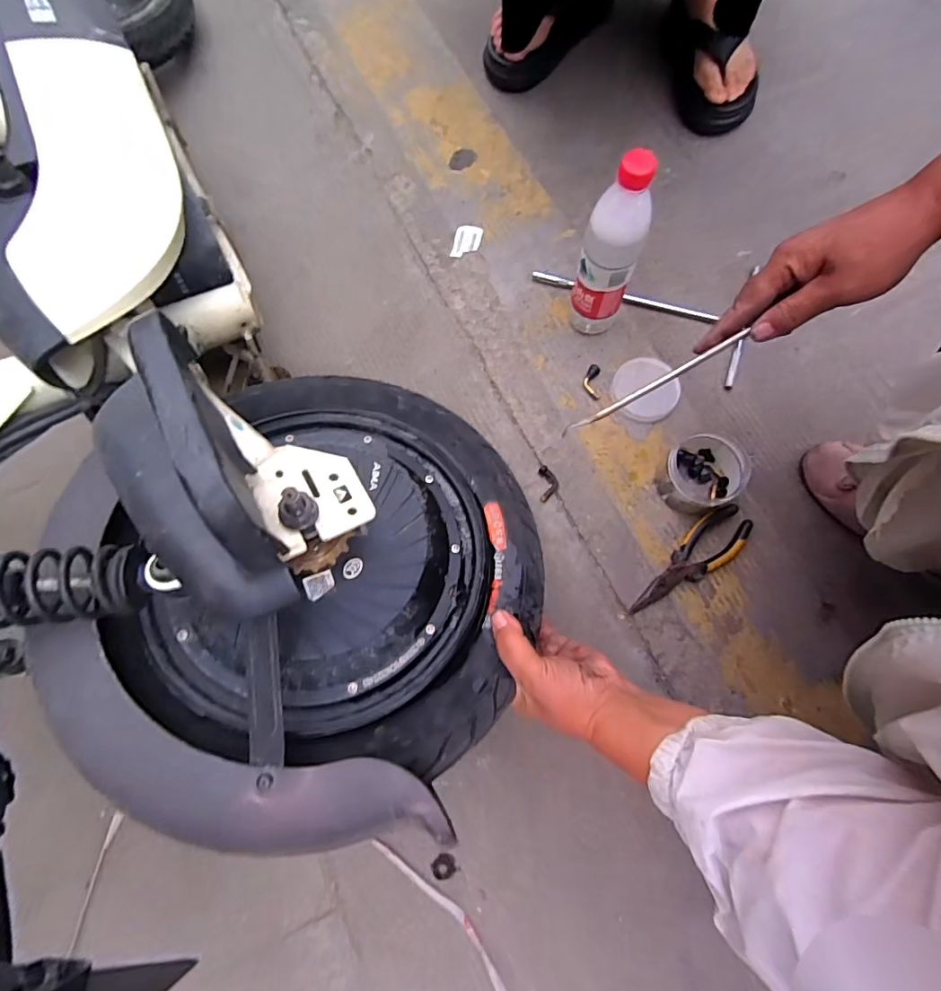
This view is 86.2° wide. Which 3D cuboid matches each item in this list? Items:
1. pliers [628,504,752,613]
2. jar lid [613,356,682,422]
[{"bbox_3d":[0.248,0.076,0.571,0.162,0.019,0.055,-38,77,-8],"label":"pliers"},{"bbox_3d":[0.222,-0.135,0.635,0.079,0.009,0.081,-1,75,2],"label":"jar lid"}]

